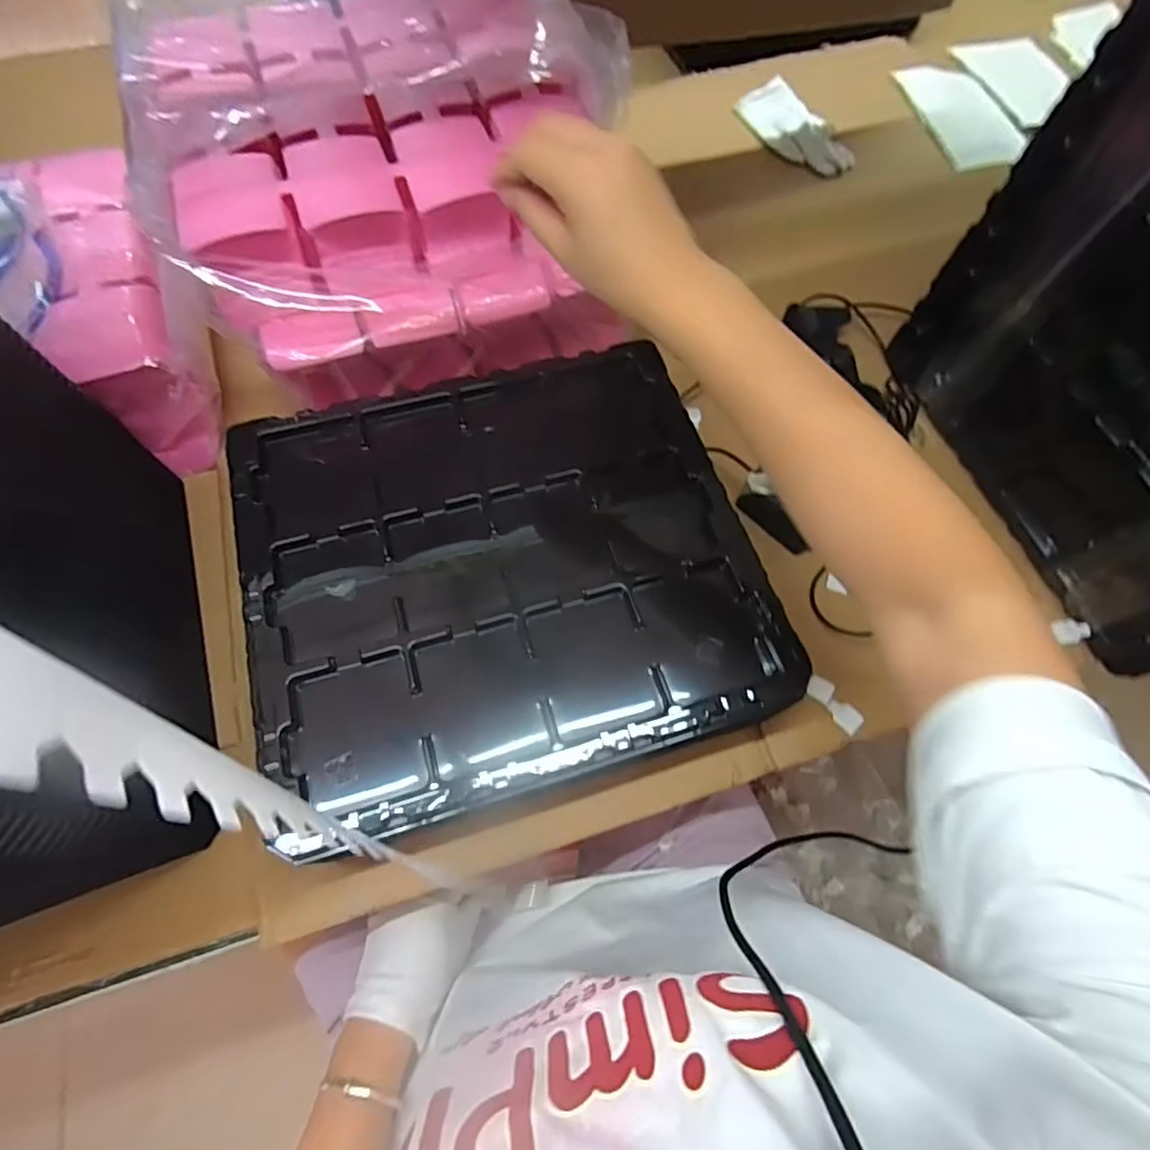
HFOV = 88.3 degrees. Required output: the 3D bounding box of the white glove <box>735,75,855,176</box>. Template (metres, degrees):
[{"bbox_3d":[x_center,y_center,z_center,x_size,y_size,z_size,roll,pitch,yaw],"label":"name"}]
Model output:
[{"bbox_3d":[0.278,-0.568,0.755,0.074,0.023,0.170,-25,70,-12],"label":"white glove"}]

